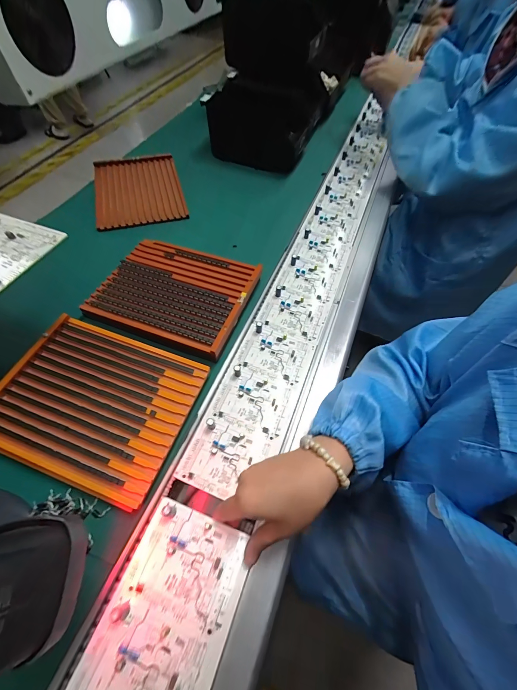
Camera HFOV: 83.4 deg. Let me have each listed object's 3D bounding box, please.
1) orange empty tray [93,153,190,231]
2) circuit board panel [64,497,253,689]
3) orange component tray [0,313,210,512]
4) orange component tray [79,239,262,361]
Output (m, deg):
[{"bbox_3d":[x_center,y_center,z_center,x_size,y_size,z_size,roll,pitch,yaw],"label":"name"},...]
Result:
[{"bbox_3d":[-0.266,-0.350,0.645,0.179,0.015,0.242,-12,61,-11],"label":"orange empty tray"},{"bbox_3d":[-0.103,0.283,0.247,0.109,0.020,0.254,22,58,9],"label":"circuit board panel"},{"bbox_3d":[-0.211,0.074,0.382,0.235,0.034,0.184,20,60,7],"label":"orange component tray"},{"bbox_3d":[-0.134,-0.087,0.477,0.232,0.045,0.179,19,60,7],"label":"orange component tray"}]

